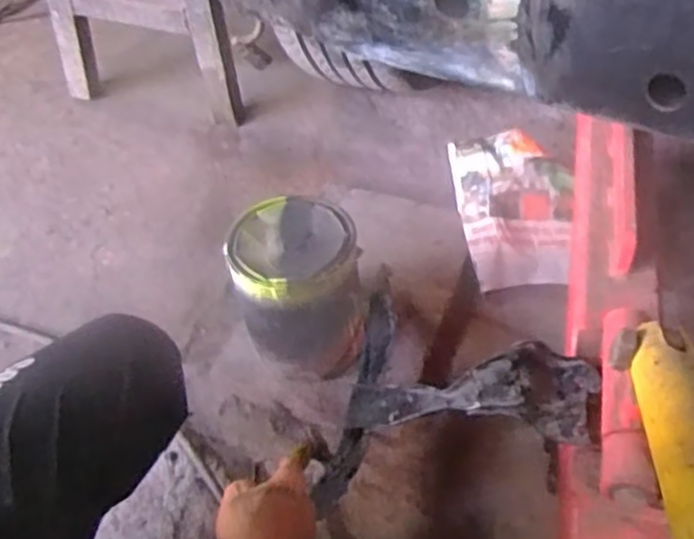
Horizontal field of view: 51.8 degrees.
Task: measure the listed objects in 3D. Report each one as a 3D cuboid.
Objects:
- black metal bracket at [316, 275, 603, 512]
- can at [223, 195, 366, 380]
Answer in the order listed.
[{"bbox_3d":[0.126,0.131,0.815,0.274,0.166,0.281,9,49,15],"label":"black metal bracket"},{"bbox_3d":[-0.062,0.028,0.964,0.152,0.195,0.149,-3,47,4],"label":"can"}]

